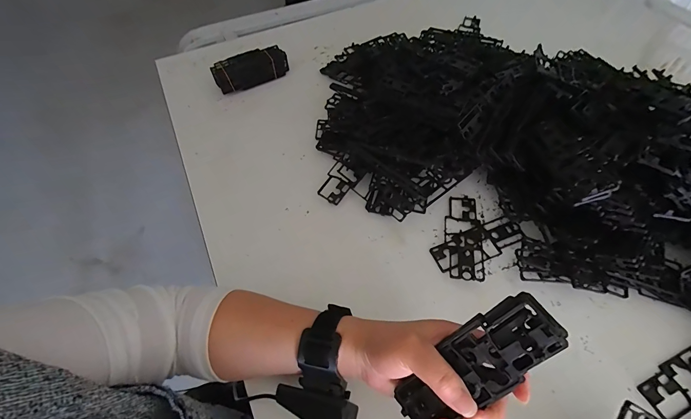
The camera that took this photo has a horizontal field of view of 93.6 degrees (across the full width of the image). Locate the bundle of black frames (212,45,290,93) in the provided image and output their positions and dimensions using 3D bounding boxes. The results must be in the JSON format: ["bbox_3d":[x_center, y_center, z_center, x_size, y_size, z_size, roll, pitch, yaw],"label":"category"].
[{"bbox_3d":[-0.169,-0.251,0.584,0.134,0.051,0.044,-29,60,-18],"label":"bundle of black frames"}]

